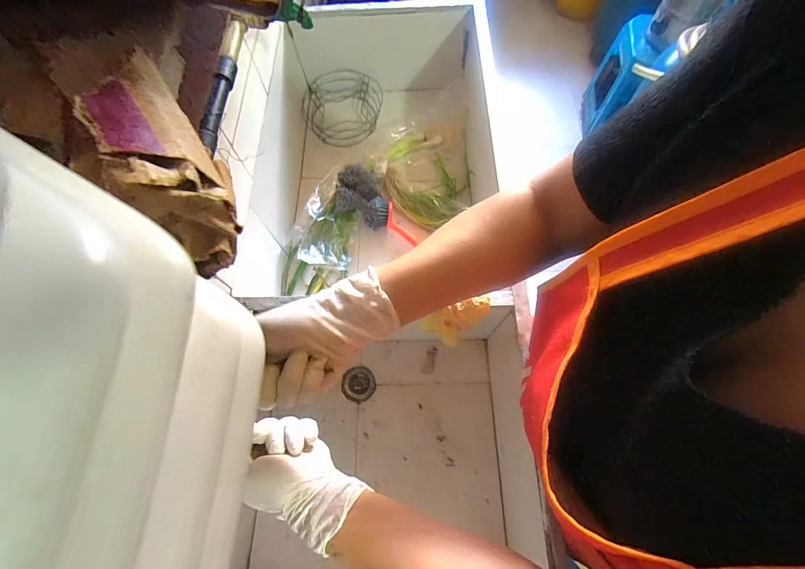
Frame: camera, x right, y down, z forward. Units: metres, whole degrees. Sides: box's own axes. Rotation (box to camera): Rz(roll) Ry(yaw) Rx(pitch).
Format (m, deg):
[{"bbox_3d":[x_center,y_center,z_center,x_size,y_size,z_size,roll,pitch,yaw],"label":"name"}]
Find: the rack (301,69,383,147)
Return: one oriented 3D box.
[{"bbox_3d":[-0.152,-0.448,0.903,0.208,0.074,0.165,-9,68,-1],"label":"rack"}]

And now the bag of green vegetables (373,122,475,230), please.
[{"bbox_3d":[0.055,-0.264,0.833,0.206,0.056,0.272,-10,68,-2],"label":"bag of green vegetables"}]

